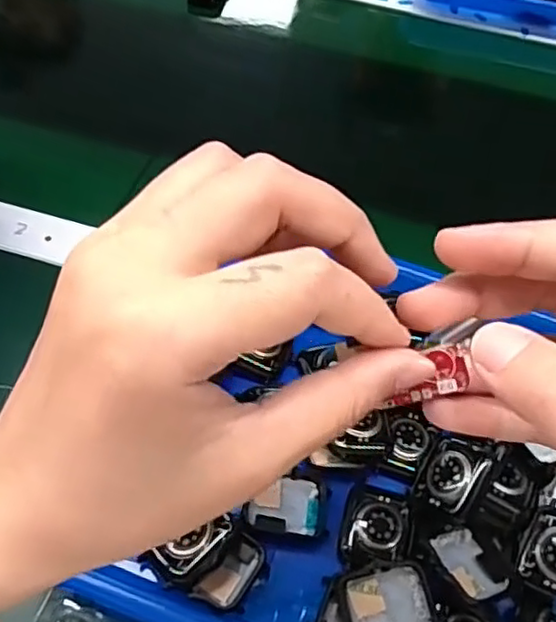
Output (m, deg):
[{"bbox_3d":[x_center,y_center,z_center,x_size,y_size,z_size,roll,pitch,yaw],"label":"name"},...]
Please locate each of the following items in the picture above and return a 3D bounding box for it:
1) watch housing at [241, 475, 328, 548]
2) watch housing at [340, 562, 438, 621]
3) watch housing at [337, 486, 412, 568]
[{"bbox_3d":[0.004,0.102,0.332,0.042,0.006,0.033,2,53,-4],"label":"watch housing"},{"bbox_3d":[0.052,0.138,0.301,0.041,0.011,0.036,-9,59,-3],"label":"watch housing"},{"bbox_3d":[0.051,0.108,0.327,0.034,0.006,0.042,14,53,5],"label":"watch housing"}]

